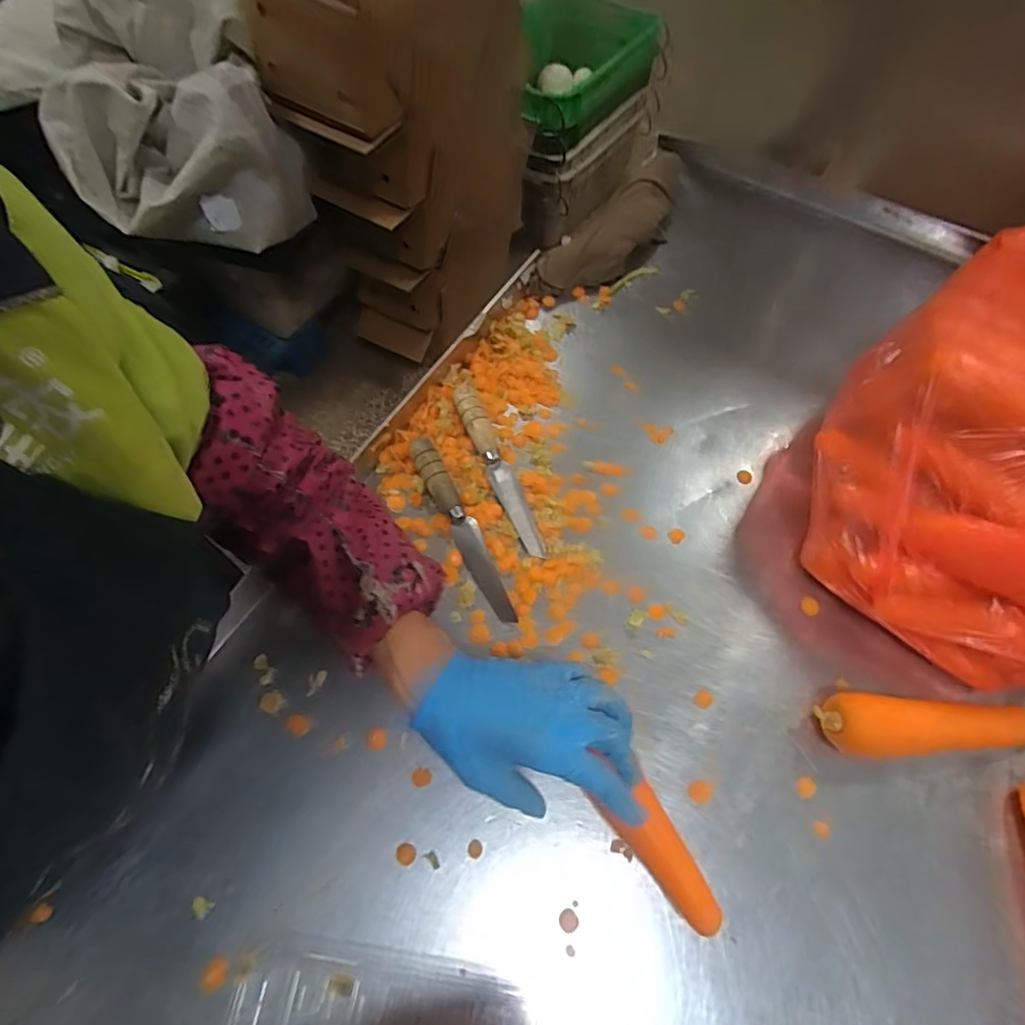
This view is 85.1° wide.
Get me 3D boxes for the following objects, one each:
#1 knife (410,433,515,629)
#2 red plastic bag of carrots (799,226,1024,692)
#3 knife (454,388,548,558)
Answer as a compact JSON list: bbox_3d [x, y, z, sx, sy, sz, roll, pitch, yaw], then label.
[{"bbox_3d":[-0.048,0.012,0.536,0.025,0.021,0.201,-24,68,-13],"label":"knife"},{"bbox_3d":[0.470,-0.090,0.520,0.271,0.183,0.458,35,68,16],"label":"red plastic bag of carrots"},{"bbox_3d":[-0.015,-0.048,0.567,0.024,0.021,0.204,-22,67,-12],"label":"knife"}]

